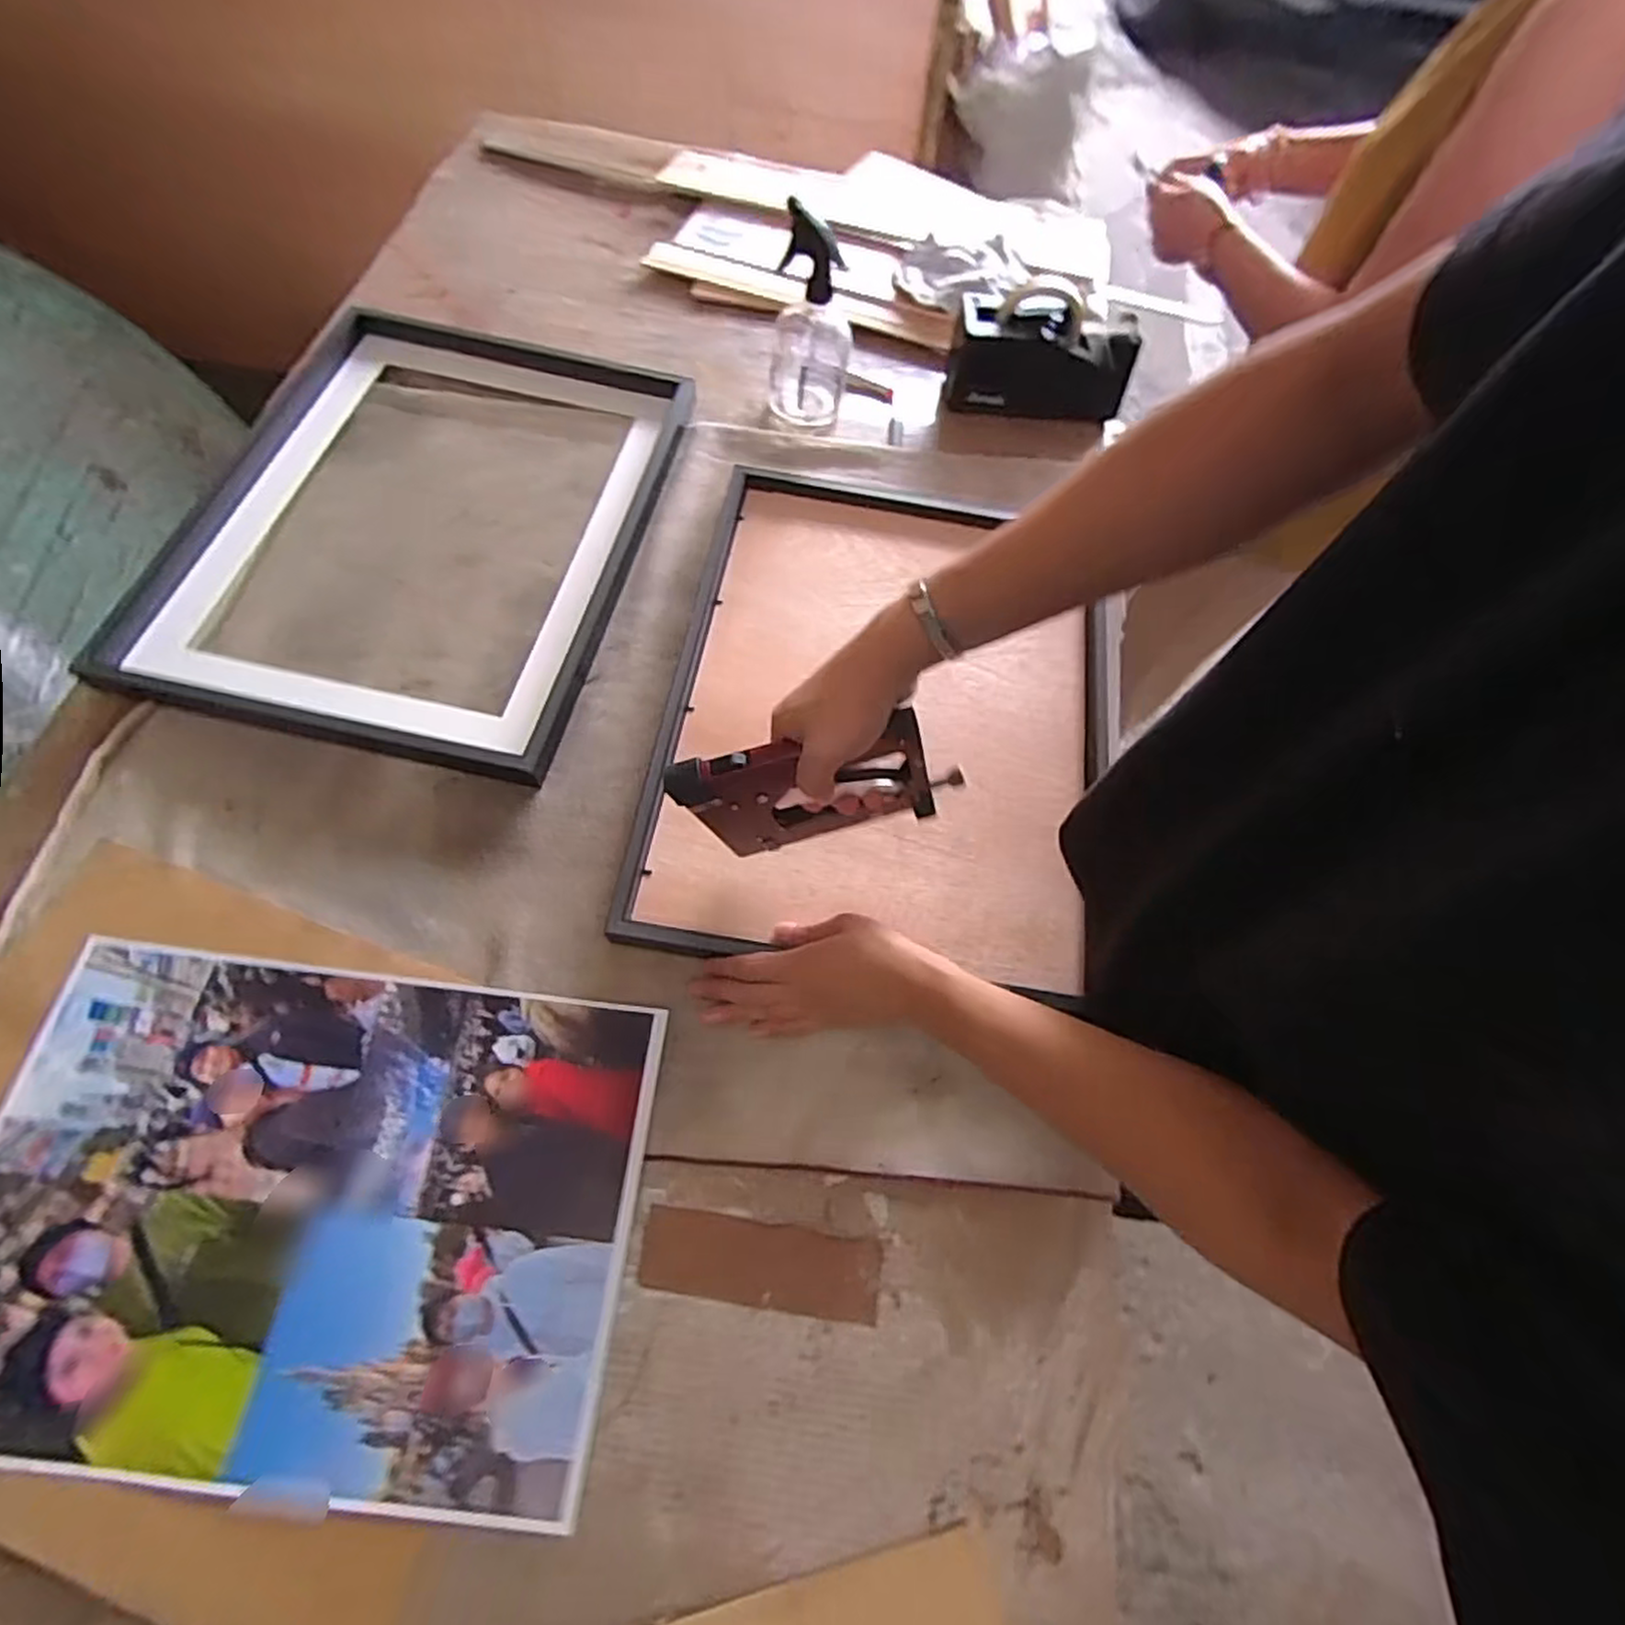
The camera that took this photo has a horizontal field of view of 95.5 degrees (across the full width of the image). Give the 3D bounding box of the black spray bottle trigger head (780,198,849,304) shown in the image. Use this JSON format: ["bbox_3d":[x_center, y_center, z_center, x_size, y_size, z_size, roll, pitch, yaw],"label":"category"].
[{"bbox_3d":[-0.004,-0.550,0.724,0.029,0.062,0.101,-30,72,-17],"label":"black spray bottle trigger head"}]

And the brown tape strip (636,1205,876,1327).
[{"bbox_3d":[-0.034,0.302,0.495,0.158,0.008,0.048,9,65,2],"label":"brown tape strip"}]

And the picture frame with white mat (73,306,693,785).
[{"bbox_3d":[-0.383,-0.288,0.709,0.431,0.032,0.501,10,66,3],"label":"picture frame with white mat"}]

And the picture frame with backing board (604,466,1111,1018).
[{"bbox_3d":[0.074,-0.095,0.658,0.391,0.033,0.484,9,66,2],"label":"picture frame with backing board"}]

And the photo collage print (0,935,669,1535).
[{"bbox_3d":[-0.332,0.257,0.486,0.419,0.010,0.295,8,67,-1],"label":"photo collage print"}]

